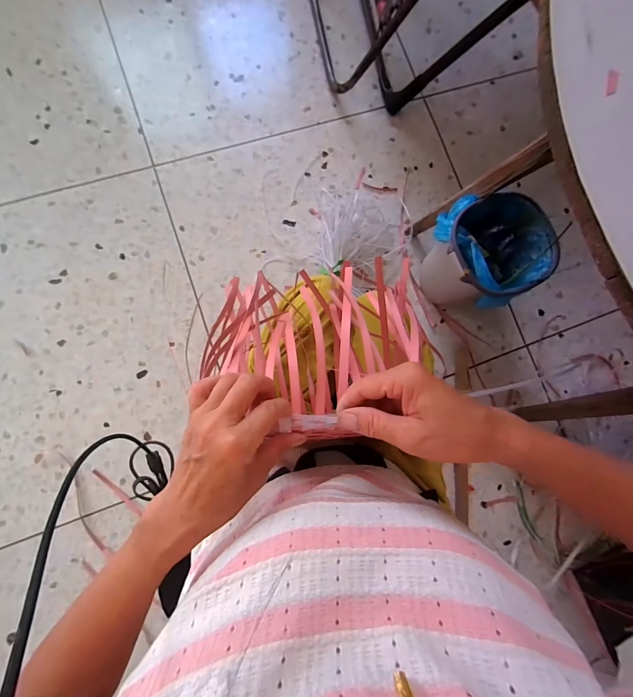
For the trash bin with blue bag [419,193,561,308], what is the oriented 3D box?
[{"bbox_3d":[0.404,-0.228,0.810,0.229,0.271,0.246,1,83,-6],"label":"trash bin with blue bag"}]

